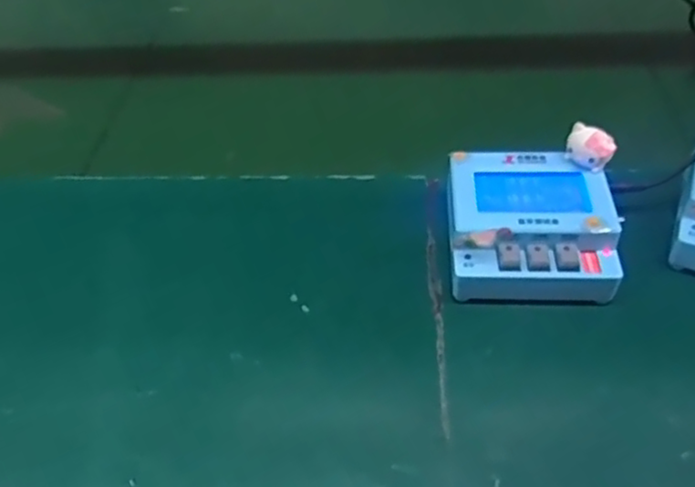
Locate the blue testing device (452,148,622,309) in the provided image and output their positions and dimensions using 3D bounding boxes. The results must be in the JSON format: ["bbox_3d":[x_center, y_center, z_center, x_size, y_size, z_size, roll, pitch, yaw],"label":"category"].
[{"bbox_3d":[0.119,-0.012,0.428,0.104,0.047,0.097,1,46,5],"label":"blue testing device"}]

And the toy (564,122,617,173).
[{"bbox_3d":[0.158,-0.063,0.423,0.030,0.024,0.018,32,56,30],"label":"toy"}]

